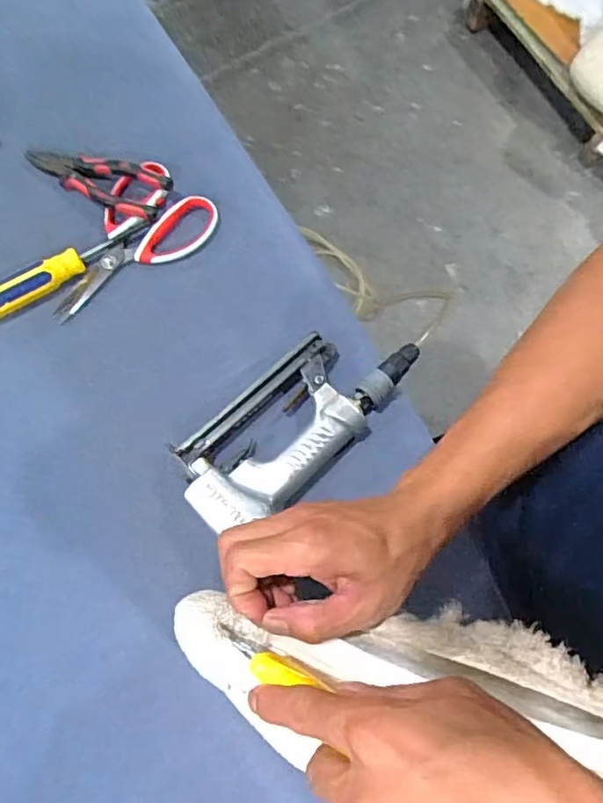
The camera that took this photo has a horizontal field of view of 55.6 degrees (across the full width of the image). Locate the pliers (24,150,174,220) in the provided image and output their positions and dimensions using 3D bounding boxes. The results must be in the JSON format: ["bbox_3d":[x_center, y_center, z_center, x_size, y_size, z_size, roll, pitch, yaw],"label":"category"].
[{"bbox_3d":[-0.212,-0.229,0.580,0.153,0.018,0.054,20,78,4],"label":"pliers"}]

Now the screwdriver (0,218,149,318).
[{"bbox_3d":[-0.233,-0.129,0.554,0.181,0.023,0.029,-31,80,-7],"label":"screwdriver"}]

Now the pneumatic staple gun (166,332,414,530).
[{"bbox_3d":[-0.004,0.011,0.526,0.242,0.052,0.115,-42,81,-9],"label":"pneumatic staple gun"}]

